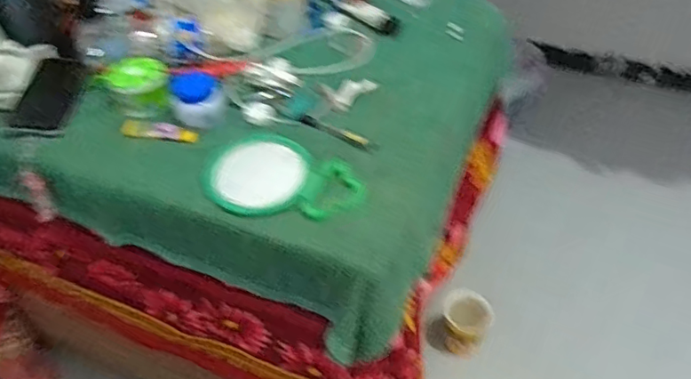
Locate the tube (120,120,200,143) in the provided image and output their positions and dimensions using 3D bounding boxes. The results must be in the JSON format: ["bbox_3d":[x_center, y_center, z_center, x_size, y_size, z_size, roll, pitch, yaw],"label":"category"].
[{"bbox_3d":[-0.229,-0.072,0.681,0.101,0.013,0.022,8,46,8],"label":"tube"}]

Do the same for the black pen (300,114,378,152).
[{"bbox_3d":[-0.009,-0.069,0.664,0.112,0.008,0.017,28,52,25],"label":"black pen"}]

